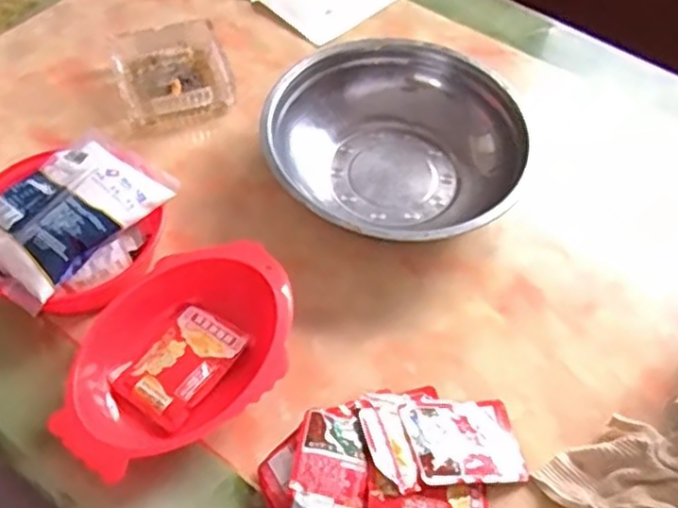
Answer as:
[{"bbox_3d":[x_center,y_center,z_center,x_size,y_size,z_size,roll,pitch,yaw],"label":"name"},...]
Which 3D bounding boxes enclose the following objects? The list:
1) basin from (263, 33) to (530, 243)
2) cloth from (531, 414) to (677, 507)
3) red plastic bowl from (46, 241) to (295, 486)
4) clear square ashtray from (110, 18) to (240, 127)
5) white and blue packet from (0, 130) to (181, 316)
[{"bbox_3d":[0.055,-0.107,0.707,0.253,0.089,0.235,34,59,21],"label":"basin"},{"bbox_3d":[0.219,0.165,0.541,0.100,0.031,0.103,-38,26,-25],"label":"cloth"},{"bbox_3d":[-0.122,0.088,0.585,0.143,0.048,0.215,28,57,17],"label":"red plastic bowl"},{"bbox_3d":[-0.184,-0.201,0.797,0.113,0.033,0.126,-17,56,-15],"label":"clear square ashtray"},{"bbox_3d":[-0.237,-0.040,0.620,0.106,0.030,0.165,33,60,19],"label":"white and blue packet"}]

